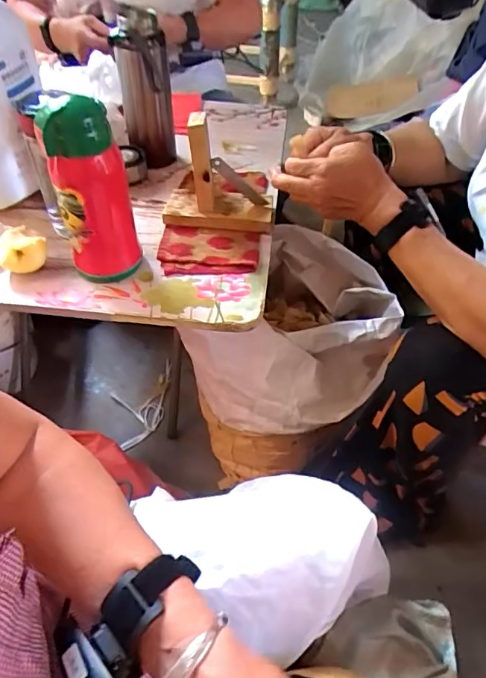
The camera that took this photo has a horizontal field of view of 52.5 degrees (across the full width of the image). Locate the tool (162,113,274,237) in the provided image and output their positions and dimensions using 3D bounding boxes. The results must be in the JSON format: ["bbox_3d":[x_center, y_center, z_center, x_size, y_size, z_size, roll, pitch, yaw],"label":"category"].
[{"bbox_3d":[-0.034,-0.220,0.646,0.147,0.130,0.078,1,48,2],"label":"tool"}]

